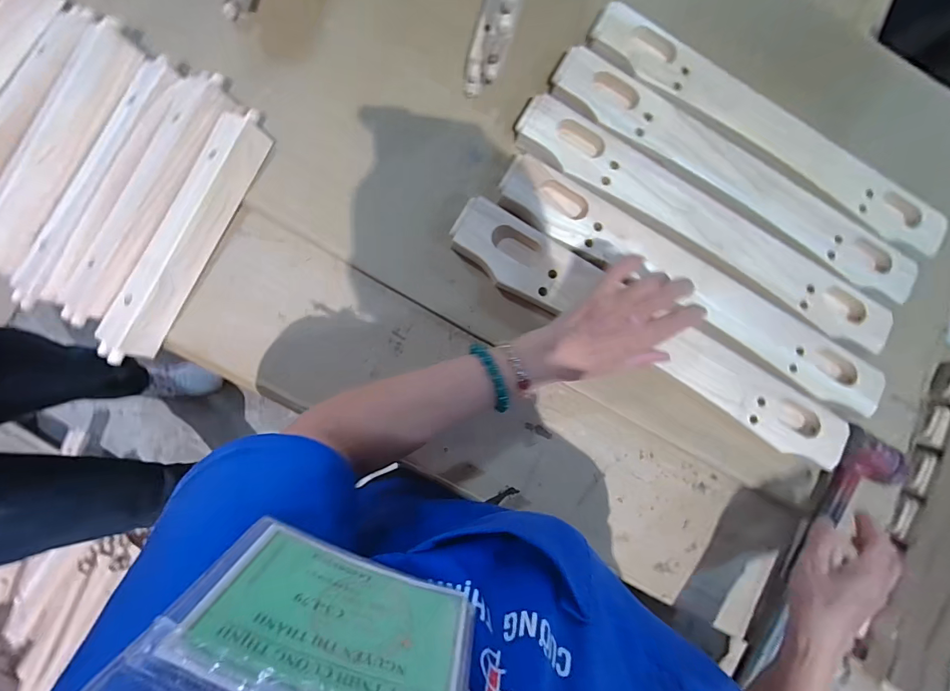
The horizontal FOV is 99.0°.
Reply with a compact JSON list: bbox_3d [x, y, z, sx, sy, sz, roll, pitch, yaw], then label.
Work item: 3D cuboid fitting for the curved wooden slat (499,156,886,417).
[{"bbox_3d":[0.245,-0.060,0.440,0.462,0.017,0.071,30,86,-4],"label":"curved wooden slat"}]

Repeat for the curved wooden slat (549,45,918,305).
[{"bbox_3d":[0.303,-0.186,0.465,0.459,0.017,0.076,29,80,-4],"label":"curved wooden slat"}]

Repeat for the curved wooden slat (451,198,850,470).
[{"bbox_3d":[0.195,-0.008,0.426,0.467,0.025,0.071,29,86,-5],"label":"curved wooden slat"}]

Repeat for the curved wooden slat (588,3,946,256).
[{"bbox_3d":[0.352,-0.253,0.477,0.458,0.028,0.073,28,80,-4],"label":"curved wooden slat"}]

